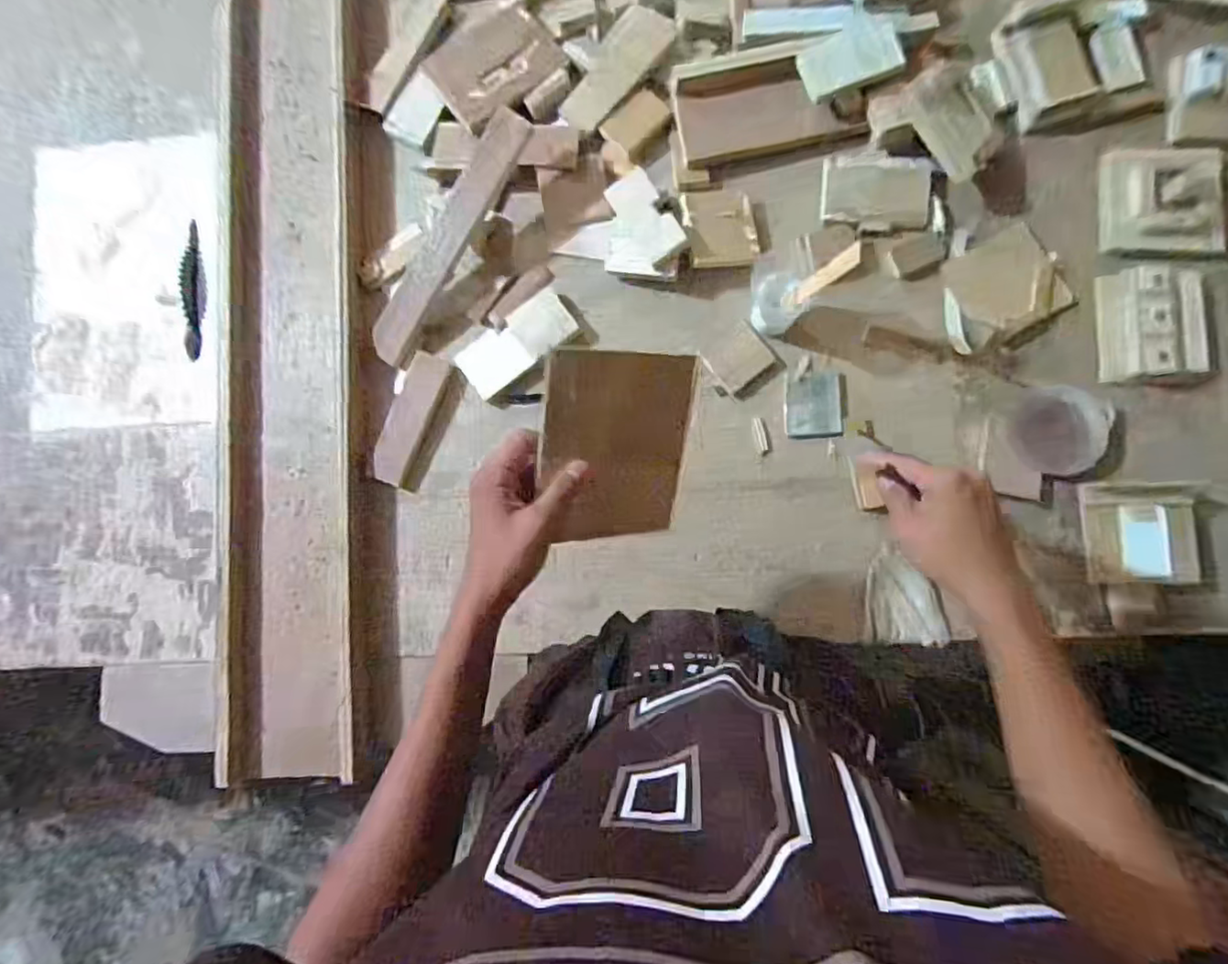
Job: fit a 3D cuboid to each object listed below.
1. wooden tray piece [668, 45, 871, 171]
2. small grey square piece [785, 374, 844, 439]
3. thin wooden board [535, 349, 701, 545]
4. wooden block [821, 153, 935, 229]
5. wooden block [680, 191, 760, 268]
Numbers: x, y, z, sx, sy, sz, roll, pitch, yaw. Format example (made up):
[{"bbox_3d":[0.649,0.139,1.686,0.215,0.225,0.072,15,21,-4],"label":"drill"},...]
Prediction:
[{"bbox_3d":[0.169,-0.425,0.672,0.198,0.018,0.102,-6,107,11],"label":"wooden tray piece"},{"bbox_3d":[0.222,-0.085,0.668,0.061,0.006,0.070,-1,87,5],"label":"small grey square piece"},{"bbox_3d":[0.005,-0.028,0.483,0.129,0.012,0.150,-4,108,-26],"label":"thin wooden board"},{"bbox_3d":[0.303,-0.338,0.695,0.121,0.016,0.079,8,88,5],"label":"wooden block"},{"bbox_3d":[0.119,-0.282,0.667,0.087,0.012,0.087,-9,85,-17],"label":"wooden block"}]

